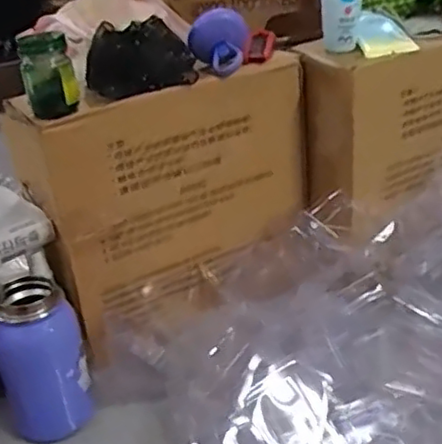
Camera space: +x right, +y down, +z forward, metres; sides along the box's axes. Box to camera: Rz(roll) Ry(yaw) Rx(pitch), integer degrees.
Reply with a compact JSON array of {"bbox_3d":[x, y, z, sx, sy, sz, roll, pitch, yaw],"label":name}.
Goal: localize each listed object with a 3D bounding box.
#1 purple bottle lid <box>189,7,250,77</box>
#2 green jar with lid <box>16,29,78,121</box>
[{"bbox_3d":[-0.002,-0.176,0.646,0.060,0.052,0.048,-5,28,0],"label":"purple bottle lid"},{"bbox_3d":[-0.148,-0.127,0.571,0.042,0.066,0.044,-11,28,-12],"label":"green jar with lid"}]

